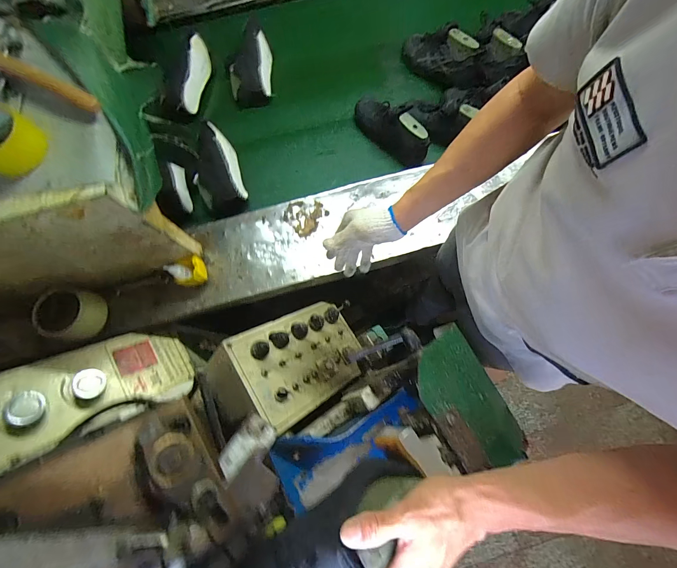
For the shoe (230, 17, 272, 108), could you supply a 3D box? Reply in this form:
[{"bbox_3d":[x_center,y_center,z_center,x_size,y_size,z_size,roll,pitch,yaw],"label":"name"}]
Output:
[{"bbox_3d":[-0.282,-0.701,0.983,0.142,0.093,0.228,-9,76,-1],"label":"shoe"}]

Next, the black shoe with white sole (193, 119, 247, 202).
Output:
[{"bbox_3d":[-0.354,-0.342,0.867,0.129,0.088,0.243,-19,77,-3],"label":"black shoe with white sole"}]

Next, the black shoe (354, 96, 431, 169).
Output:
[{"bbox_3d":[0.141,-0.456,0.892,0.085,0.120,0.279,-38,79,-7],"label":"black shoe"}]

